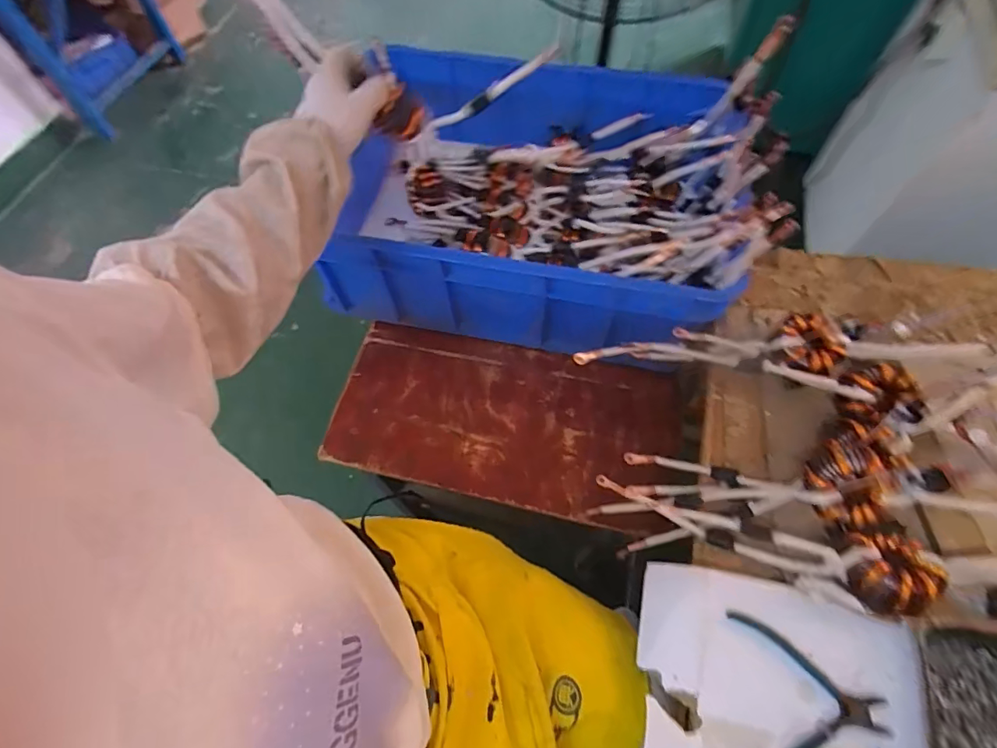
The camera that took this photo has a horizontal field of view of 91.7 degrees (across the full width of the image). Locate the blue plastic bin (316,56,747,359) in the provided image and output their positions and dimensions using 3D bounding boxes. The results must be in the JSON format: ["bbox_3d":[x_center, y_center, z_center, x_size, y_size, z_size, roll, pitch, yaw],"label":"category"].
[{"bbox_3d":[0.047,-0.285,0.775,0.565,0.196,0.449,11,62,7],"label":"blue plastic bin"}]

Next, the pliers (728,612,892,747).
[{"bbox_3d":[0.285,0.304,0.447,0.136,0.016,0.128,8,62,6],"label":"pliers"}]

